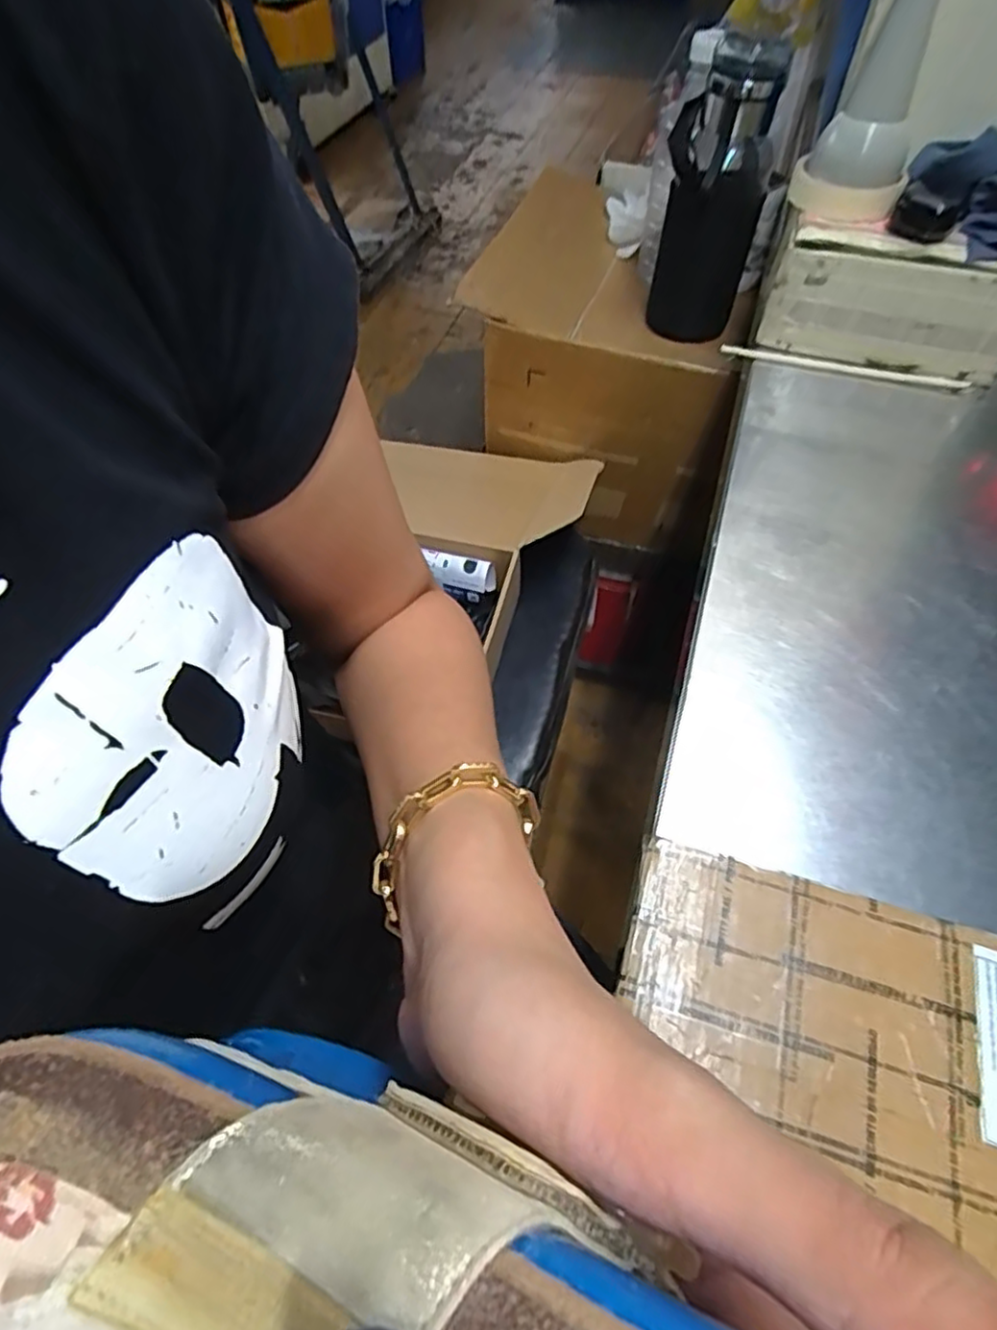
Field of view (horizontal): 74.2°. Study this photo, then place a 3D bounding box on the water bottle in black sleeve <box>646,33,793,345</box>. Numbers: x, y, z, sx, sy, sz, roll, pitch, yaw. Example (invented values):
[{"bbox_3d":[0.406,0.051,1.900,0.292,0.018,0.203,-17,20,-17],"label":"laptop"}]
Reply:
[{"bbox_3d":[0.208,-0.446,0.646,0.093,0.228,0.090,19,57,13],"label":"water bottle in black sleeve"}]

